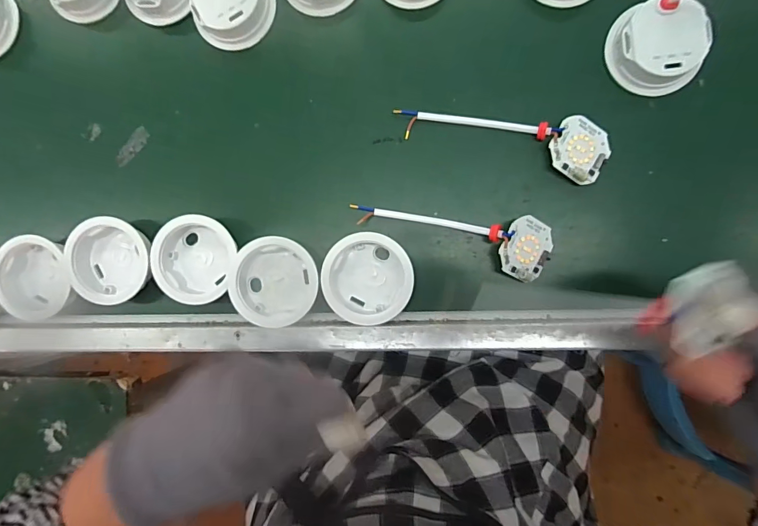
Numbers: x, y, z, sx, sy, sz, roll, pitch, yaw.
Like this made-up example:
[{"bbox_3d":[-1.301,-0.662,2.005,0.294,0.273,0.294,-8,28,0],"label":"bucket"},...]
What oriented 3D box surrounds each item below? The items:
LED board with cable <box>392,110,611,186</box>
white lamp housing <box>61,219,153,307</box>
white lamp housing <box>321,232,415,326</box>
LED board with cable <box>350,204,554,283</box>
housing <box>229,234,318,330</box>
[{"bbox_3d":[0.101,-0.107,0.331,0.167,0.010,0.049,17,91,6],"label":"LED board with cable"},{"bbox_3d":[-0.231,0.001,0.355,0.072,0.024,0.069,37,93,5],"label":"white lamp housing"},{"bbox_3d":[-0.009,0.013,0.335,0.070,0.022,0.070,0,89,6],"label":"white lamp housing"},{"bbox_3d":[0.059,-0.029,0.331,0.164,0.023,0.047,18,91,6],"label":"LED board with cable"},{"bbox_3d":[-0.086,0.016,0.341,0.070,0.021,0.070,0,89,6],"label":"housing"}]

